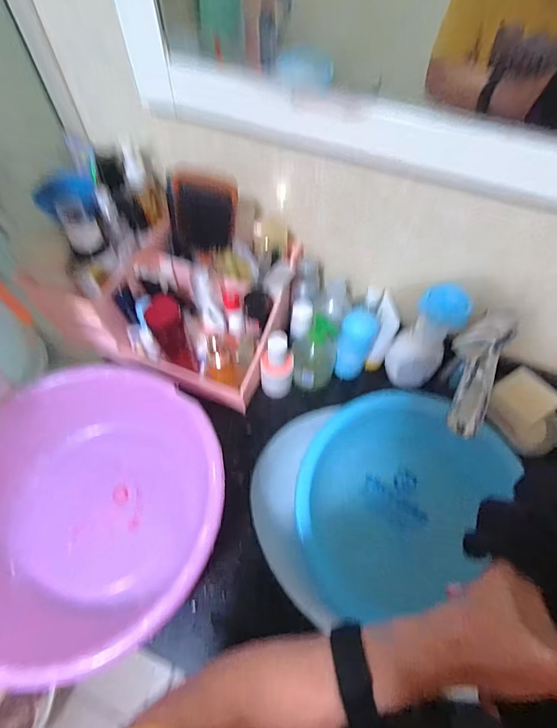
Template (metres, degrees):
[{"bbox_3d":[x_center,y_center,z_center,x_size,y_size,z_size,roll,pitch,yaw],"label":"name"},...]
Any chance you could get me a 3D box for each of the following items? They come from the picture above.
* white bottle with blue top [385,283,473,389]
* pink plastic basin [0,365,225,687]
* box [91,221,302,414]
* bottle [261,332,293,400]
[{"bbox_3d":[0.223,-0.037,0.561,0.076,0.166,0.076,1,60,-1],"label":"white bottle with blue top"},{"bbox_3d":[-0.239,0.170,0.483,0.330,0.126,0.313,1,60,-1],"label":"pink plastic basin"},{"bbox_3d":[-0.116,-0.084,0.583,0.229,0.149,0.201,22,62,11],"label":"box"},{"bbox_3d":[-0.002,0.006,0.578,0.052,0.126,0.043,6,60,2],"label":"bottle"}]

